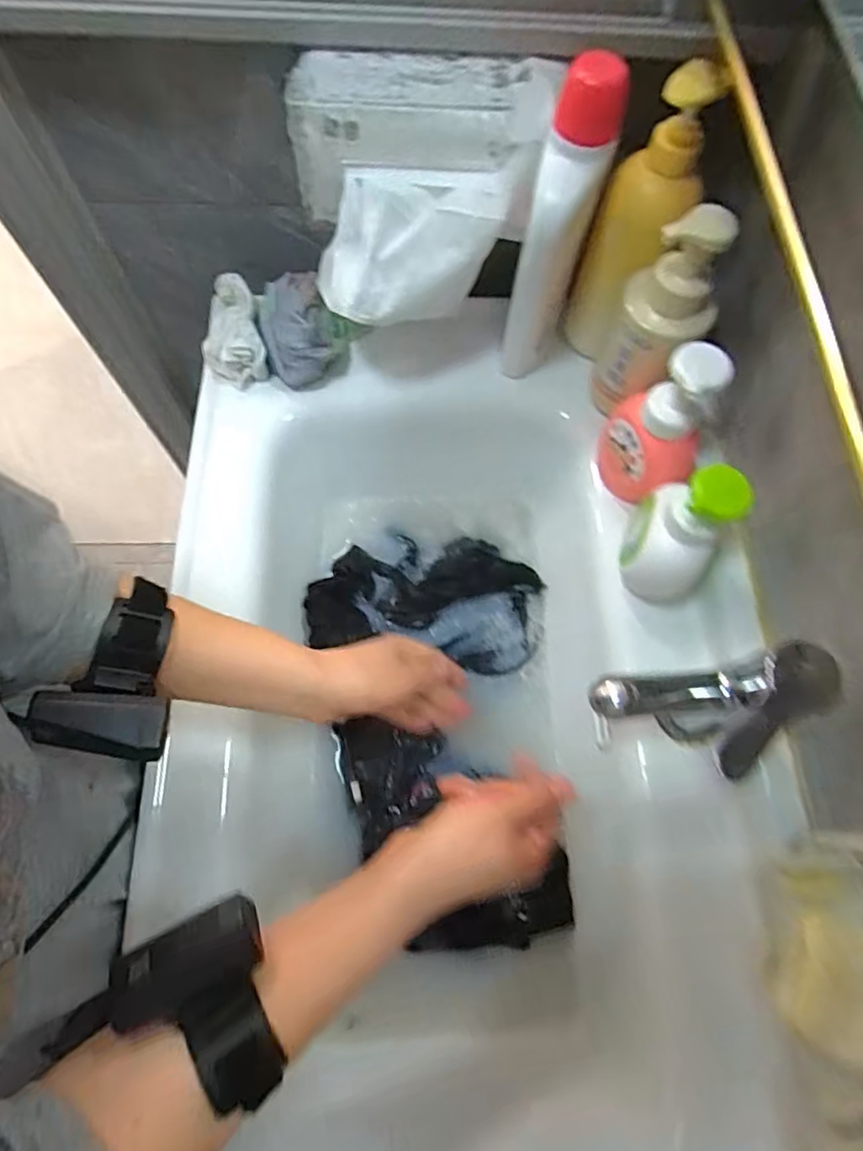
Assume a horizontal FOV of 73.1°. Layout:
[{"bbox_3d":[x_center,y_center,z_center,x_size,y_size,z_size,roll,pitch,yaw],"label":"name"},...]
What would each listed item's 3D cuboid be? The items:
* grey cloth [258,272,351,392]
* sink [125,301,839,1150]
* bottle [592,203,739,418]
[{"bbox_3d":[-0.133,-0.248,0.585,0.074,0.062,0.100,-21,73,-9],"label":"grey cloth"},{"bbox_3d":[0.020,0.163,0.533,0.421,0.172,0.859,-10,71,-6],"label":"sink"},{"bbox_3d":[0.193,-0.213,0.491,0.069,0.176,0.060,26,72,7],"label":"bottle"}]

